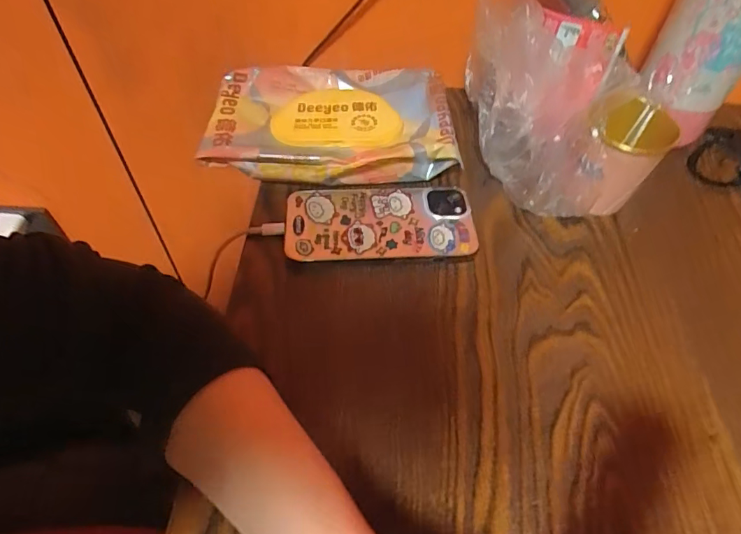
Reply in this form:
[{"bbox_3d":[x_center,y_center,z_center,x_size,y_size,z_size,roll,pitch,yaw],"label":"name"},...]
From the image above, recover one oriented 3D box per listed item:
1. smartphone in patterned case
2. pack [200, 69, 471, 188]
[{"bbox_3d":[0.007,-0.035,0.388,0.146,0.015,0.074,-2,54,-3],"label":"smartphone in patterned case"},{"bbox_3d":[-0.037,-0.132,0.439,0.213,0.040,0.134,-1,54,-3],"label":"pack"}]

